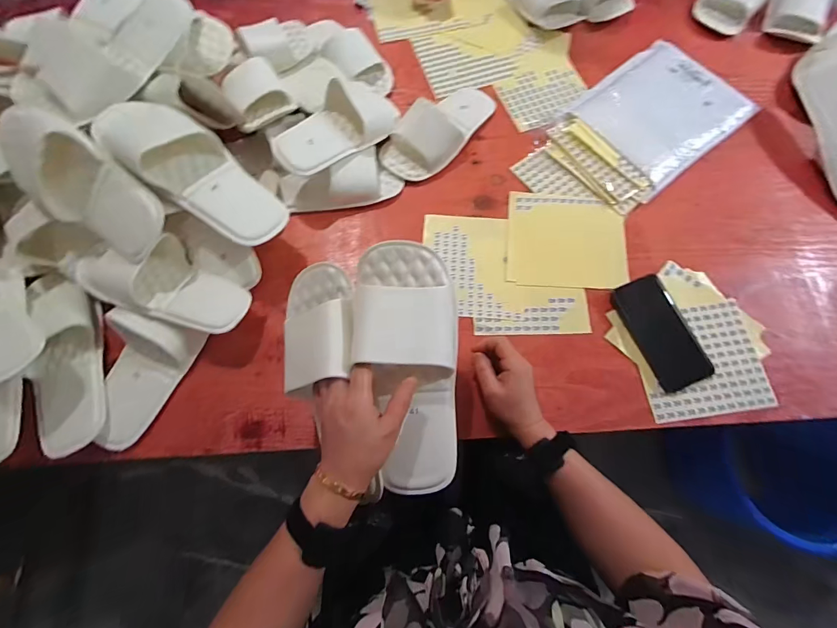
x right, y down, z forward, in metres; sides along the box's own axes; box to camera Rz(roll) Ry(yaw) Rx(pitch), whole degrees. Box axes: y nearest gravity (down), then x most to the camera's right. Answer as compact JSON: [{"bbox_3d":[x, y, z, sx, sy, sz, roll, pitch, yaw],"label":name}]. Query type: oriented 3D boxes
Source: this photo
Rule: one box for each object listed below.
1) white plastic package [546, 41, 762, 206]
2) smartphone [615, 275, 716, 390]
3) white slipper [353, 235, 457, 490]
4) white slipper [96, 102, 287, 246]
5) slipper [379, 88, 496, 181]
[{"bbox_3d":[0.395,-0.339,0.679,0.348,0.023,0.218,-37,75,-12],"label":"white plastic package"},{"bbox_3d":[0.349,0.025,0.561,0.078,0.008,0.161,-20,72,-7],"label":"smartphone"},{"bbox_3d":[-0.006,0.059,0.417,0.107,0.053,0.265,-8,97,-2],"label":"white slipper"},{"bbox_3d":[-0.302,-0.197,0.511,0.273,0.052,0.110,37,74,0],"label":"white slipper"},{"bbox_3d":[0.042,-0.319,0.652,0.095,0.065,0.235,42,76,13],"label":"slipper"}]

